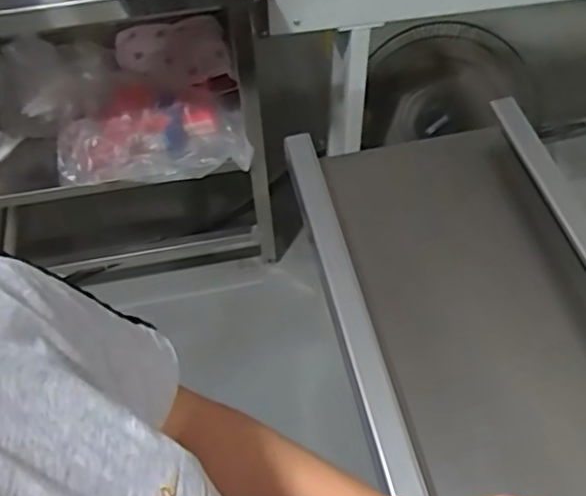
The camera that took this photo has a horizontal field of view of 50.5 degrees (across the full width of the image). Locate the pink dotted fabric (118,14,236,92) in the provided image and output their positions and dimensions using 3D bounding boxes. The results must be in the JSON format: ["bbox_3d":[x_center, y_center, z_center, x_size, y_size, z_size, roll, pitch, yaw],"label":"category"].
[{"bbox_3d":[-0.287,-0.467,1.498,0.262,0.080,0.198,-17,54,-10],"label":"pink dotted fabric"}]

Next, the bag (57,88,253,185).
[{"bbox_3d":[-0.316,-0.268,1.395,0.410,0.114,0.246,-11,53,-6],"label":"bag"}]

